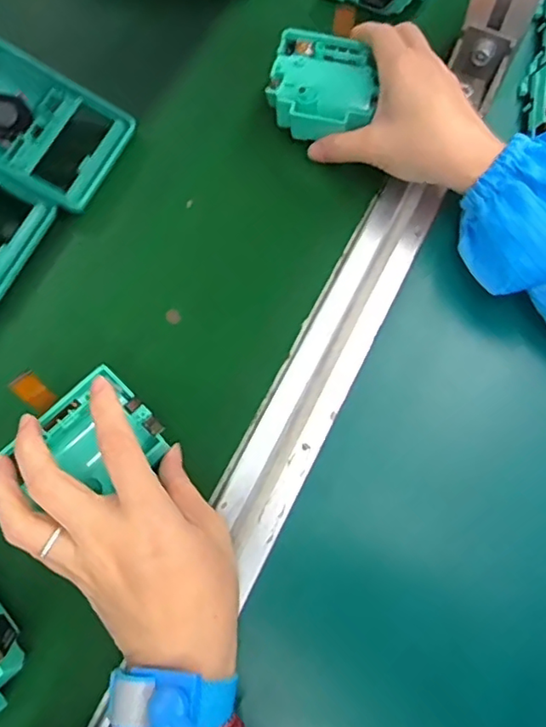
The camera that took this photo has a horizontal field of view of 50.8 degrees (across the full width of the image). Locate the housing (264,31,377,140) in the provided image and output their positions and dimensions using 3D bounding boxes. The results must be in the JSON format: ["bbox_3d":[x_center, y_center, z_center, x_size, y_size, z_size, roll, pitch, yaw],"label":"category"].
[{"bbox_3d":[0.033,-0.181,0.377,0.065,0.024,0.066,10,70,6],"label":"housing"}]

